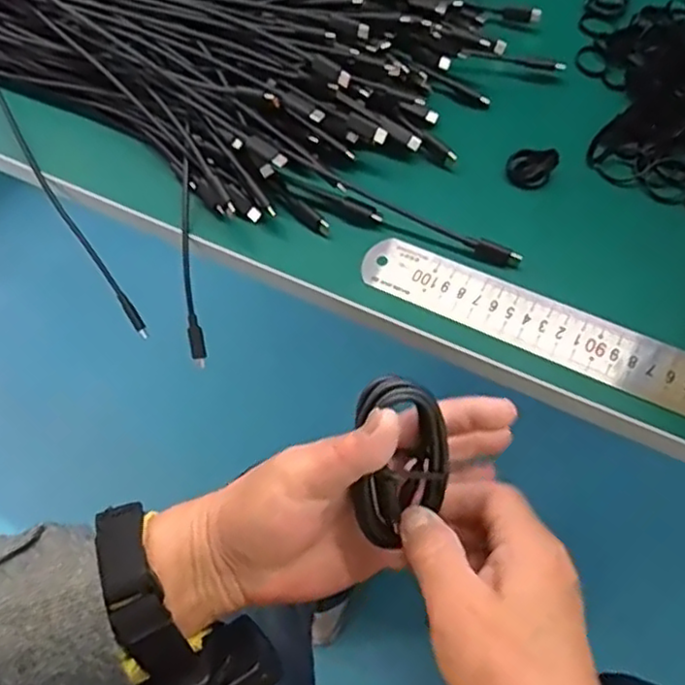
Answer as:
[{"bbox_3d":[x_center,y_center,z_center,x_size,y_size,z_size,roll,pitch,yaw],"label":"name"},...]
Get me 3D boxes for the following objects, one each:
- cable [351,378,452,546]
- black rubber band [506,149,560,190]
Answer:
[{"bbox_3d":[0.024,0.049,0.285,0.036,0.072,0.016,-3,16,-16],"label":"cable"},{"bbox_3d":[0.120,-0.110,0.426,0.030,0.019,0.018,12,62,11],"label":"black rubber band"}]

